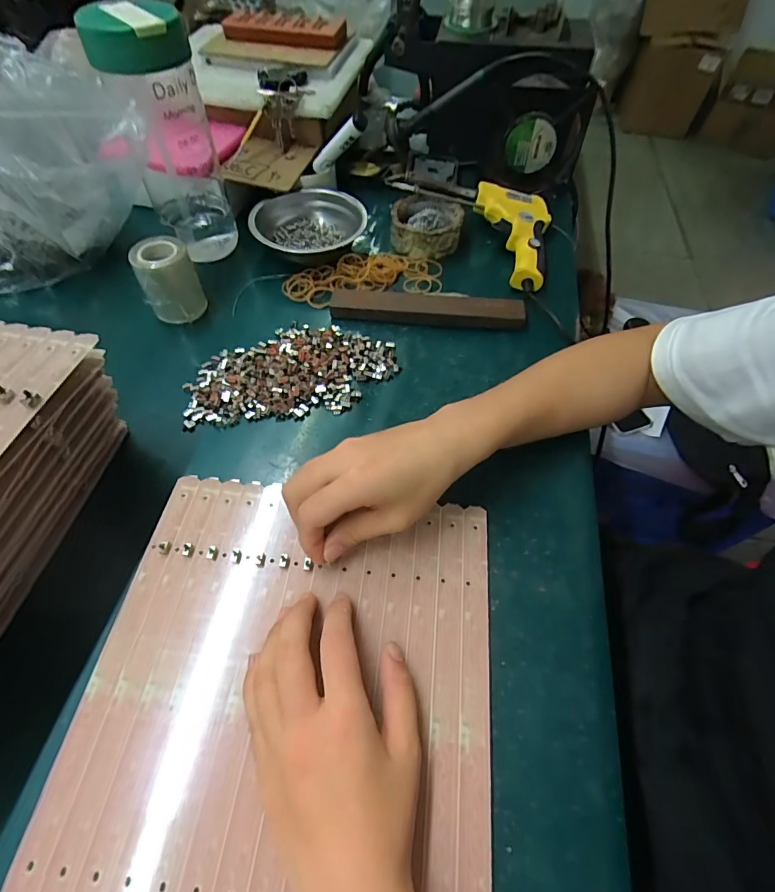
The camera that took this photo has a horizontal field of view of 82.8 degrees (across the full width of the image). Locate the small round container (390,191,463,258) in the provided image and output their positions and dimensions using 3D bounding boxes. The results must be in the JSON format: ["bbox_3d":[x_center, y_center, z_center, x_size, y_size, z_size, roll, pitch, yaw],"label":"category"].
[{"bbox_3d":[0.045,-0.258,0.515,0.079,0.039,0.075,1,57,-1],"label":"small round container"}]

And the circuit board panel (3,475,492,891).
[{"bbox_3d":[-0.060,0.154,0.262,0.237,0.005,0.279,6,57,3],"label":"circuit board panel"}]

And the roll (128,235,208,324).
[{"bbox_3d":[-0.213,-0.163,0.433,0.050,0.063,0.049,-25,60,-16],"label":"roll"}]

